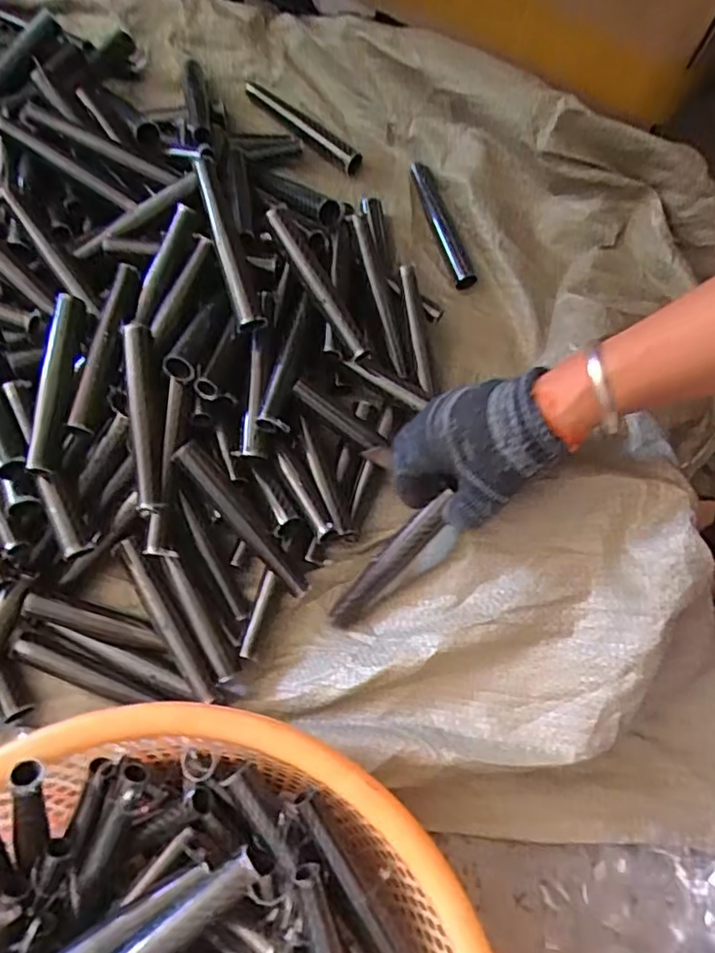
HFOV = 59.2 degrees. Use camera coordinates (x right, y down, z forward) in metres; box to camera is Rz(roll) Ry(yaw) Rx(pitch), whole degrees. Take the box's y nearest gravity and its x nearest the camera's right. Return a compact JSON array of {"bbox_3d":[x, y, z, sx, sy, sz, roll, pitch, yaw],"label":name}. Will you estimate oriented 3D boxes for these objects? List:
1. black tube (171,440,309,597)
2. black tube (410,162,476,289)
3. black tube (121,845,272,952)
[{"bbox_3d":[-0.091,0.035,0.504,0.023,0.019,0.147,-41,99,-14],"label":"black tube"},{"bbox_3d":[0.087,-0.254,0.636,0.025,0.021,0.146,-18,73,-8],"label":"black tube"},{"bbox_3d":[-0.119,0.280,0.371,0.151,0.021,0.024,-35,76,-14],"label":"black tube"}]

